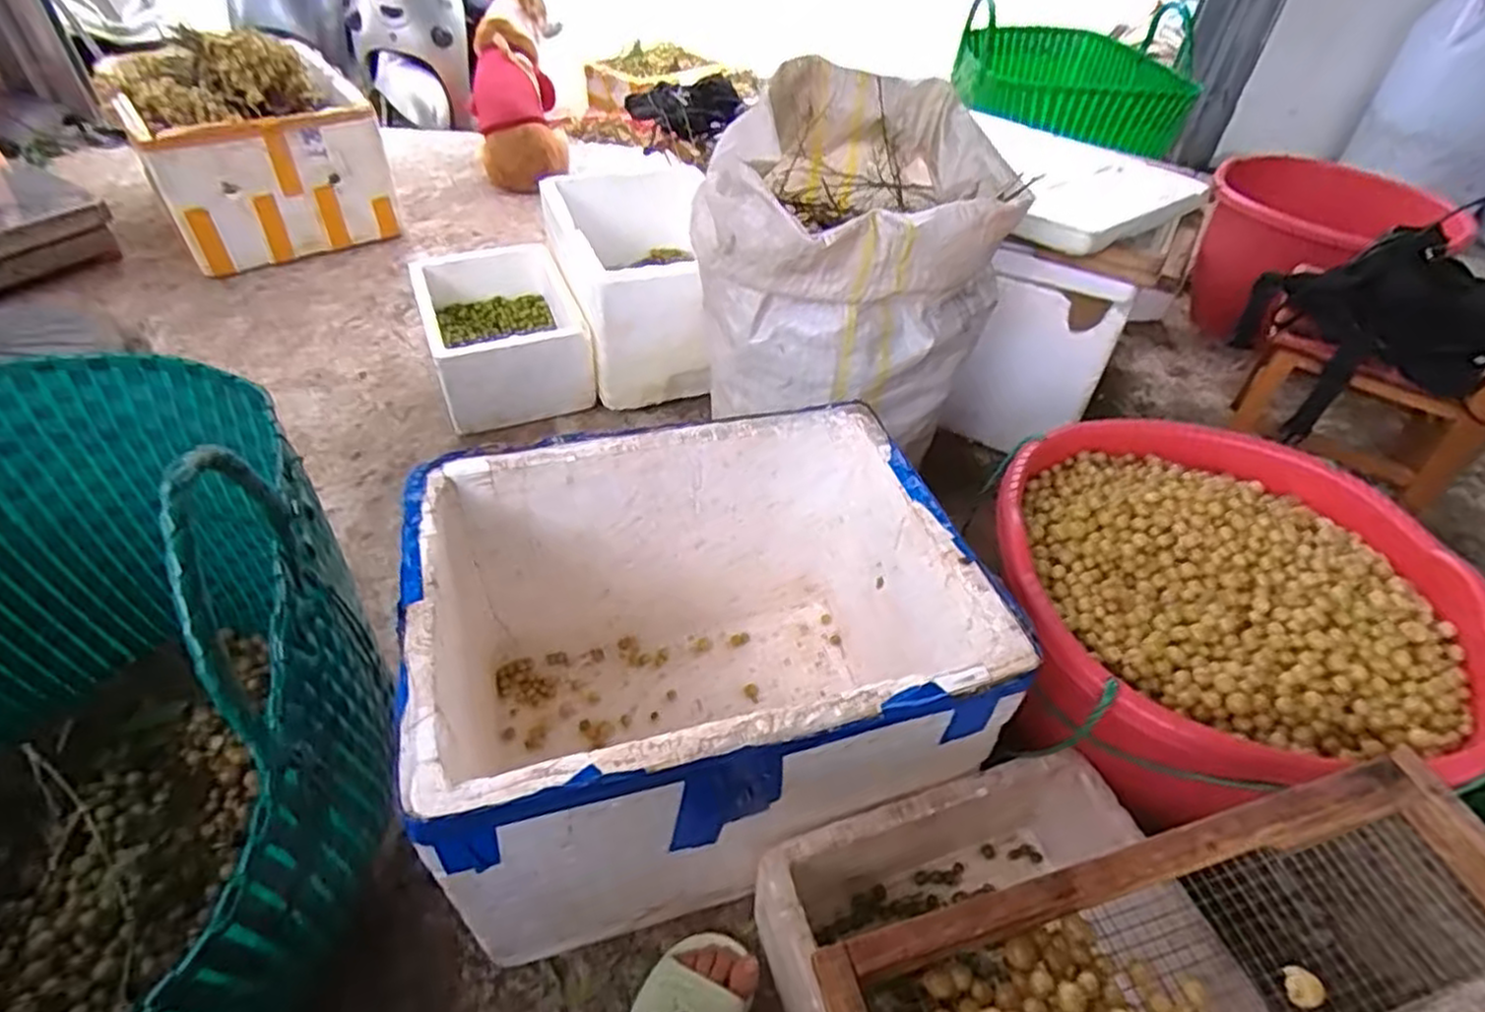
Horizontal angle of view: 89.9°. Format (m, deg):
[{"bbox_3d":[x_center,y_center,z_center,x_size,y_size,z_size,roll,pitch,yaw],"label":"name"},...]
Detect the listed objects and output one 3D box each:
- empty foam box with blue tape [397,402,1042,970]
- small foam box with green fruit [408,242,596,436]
[{"bbox_3d":[-0.047,0.165,0.766,0.480,0.319,0.372,-9,46,-14],"label":"empty foam box with blue tape"},{"bbox_3d":[-0.433,-0.318,1.343,0.247,0.153,0.349,-16,48,-19],"label":"small foam box with green fruit"}]

